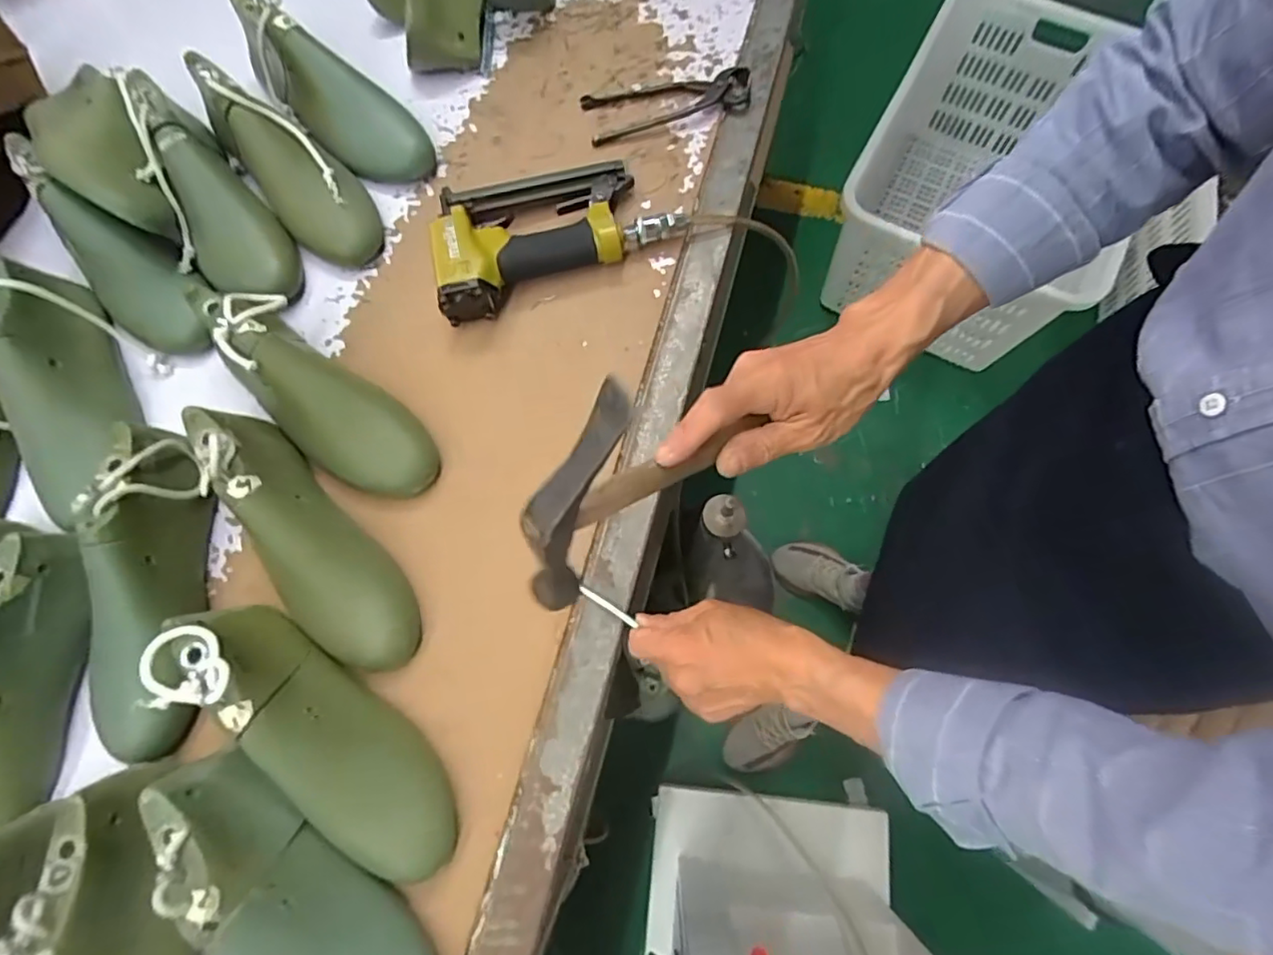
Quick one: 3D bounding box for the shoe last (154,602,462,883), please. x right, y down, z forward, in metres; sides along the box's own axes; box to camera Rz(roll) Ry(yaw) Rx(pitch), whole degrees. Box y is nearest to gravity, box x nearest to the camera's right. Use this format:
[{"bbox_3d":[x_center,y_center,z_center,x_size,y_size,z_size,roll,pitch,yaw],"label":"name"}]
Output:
[{"bbox_3d":[-0.225,0.182,0.426,0.248,0.090,0.076,46,79,-2],"label":"shoe last"}]

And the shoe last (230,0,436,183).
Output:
[{"bbox_3d":[-0.304,-0.381,0.579,0.235,0.070,0.077,39,78,10],"label":"shoe last"}]

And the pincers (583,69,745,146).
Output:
[{"bbox_3d":[0.031,-0.382,0.609,0.168,0.025,0.062,-9,74,-2],"label":"pincers"}]

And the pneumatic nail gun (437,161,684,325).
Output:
[{"bbox_3d":[-0.076,-0.234,0.556,0.231,0.042,0.129,-16,75,-4],"label":"pneumatic nail gun"}]

